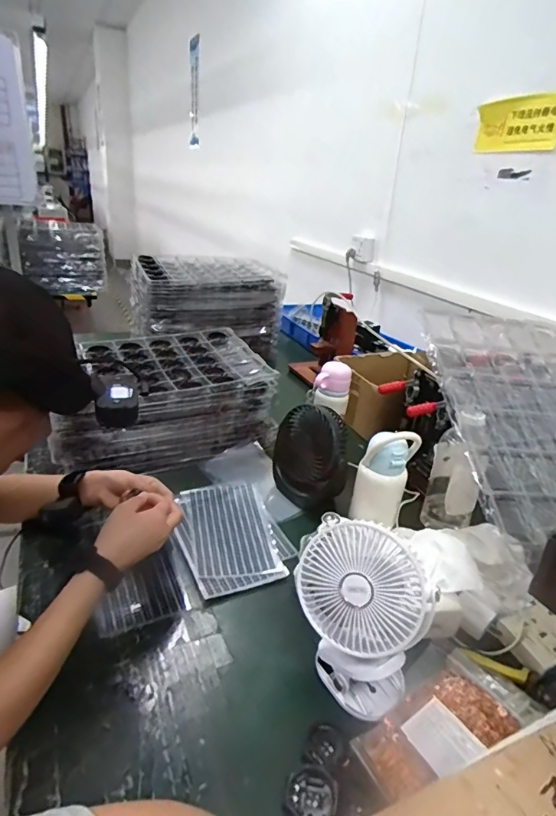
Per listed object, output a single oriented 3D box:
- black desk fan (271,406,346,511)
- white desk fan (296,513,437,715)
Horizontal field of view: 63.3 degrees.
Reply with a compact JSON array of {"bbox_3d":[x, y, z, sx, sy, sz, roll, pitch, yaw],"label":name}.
[{"bbox_3d":[0.060,0.090,0.853,0.130,0.162,0.110,5,26,0],"label":"black desk fan"},{"bbox_3d":[0.092,0.236,0.532,0.152,0.188,0.091,25,33,35],"label":"white desk fan"}]

